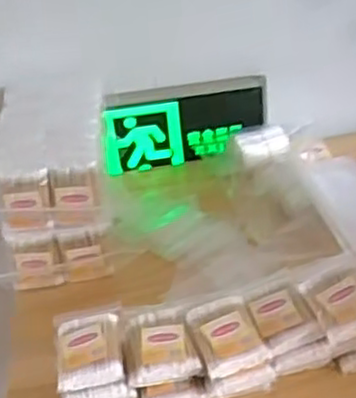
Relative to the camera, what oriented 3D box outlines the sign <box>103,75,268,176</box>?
[{"bbox_3d":[0.011,-0.097,0.979,0.221,0.108,0.031,-8,36,-1],"label":"sign"}]

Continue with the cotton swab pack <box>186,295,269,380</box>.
[{"bbox_3d":[0.044,0.123,0.669,0.058,0.017,0.079,-15,36,-11],"label":"cotton swab pack"}]

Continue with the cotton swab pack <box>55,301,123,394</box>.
[{"bbox_3d":[-0.081,0.136,0.681,0.062,0.017,0.088,-10,36,-4],"label":"cotton swab pack"}]

